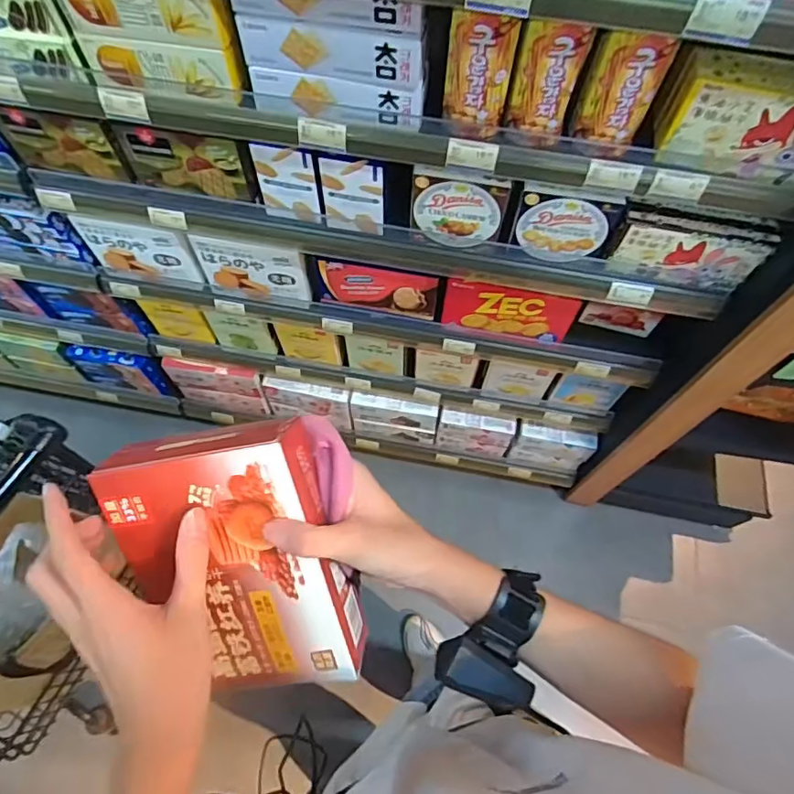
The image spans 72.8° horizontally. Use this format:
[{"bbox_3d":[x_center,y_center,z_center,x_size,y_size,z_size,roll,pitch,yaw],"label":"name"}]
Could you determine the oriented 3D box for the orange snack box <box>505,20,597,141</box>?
[{"bbox_3d":[0.179,-0.379,0.639,0.080,0.143,0.047,17,65,7],"label":"orange snack box"}]

